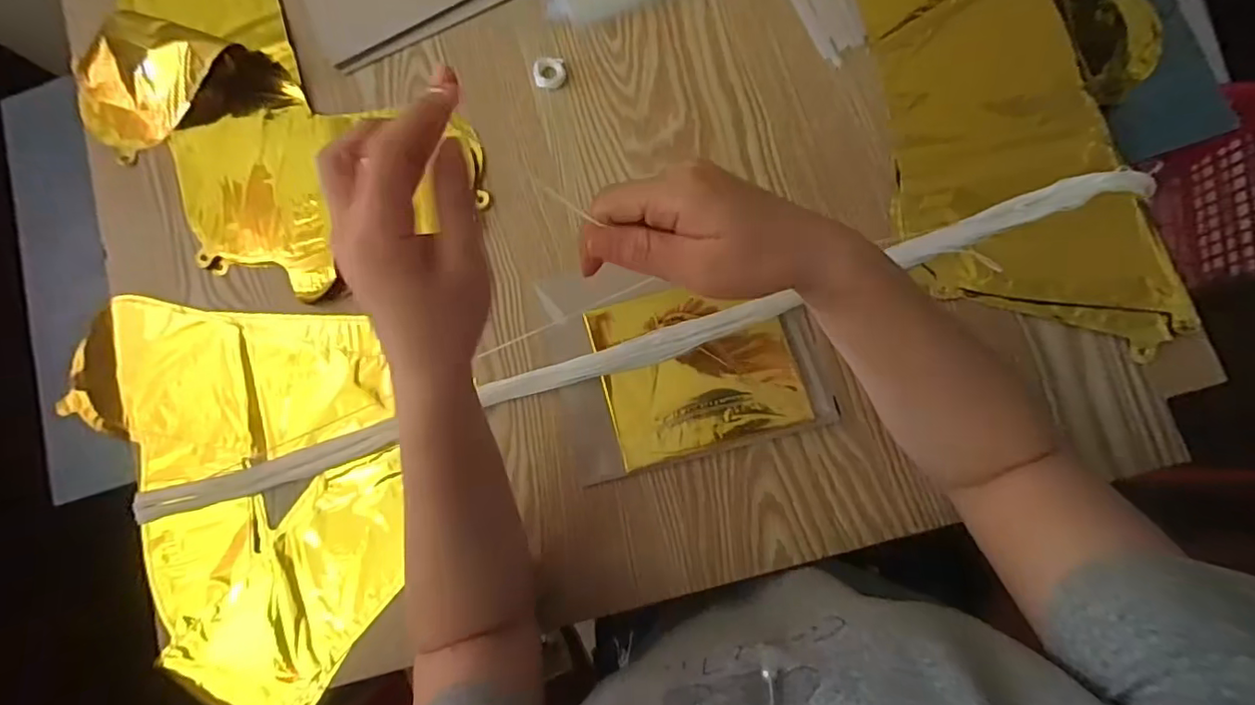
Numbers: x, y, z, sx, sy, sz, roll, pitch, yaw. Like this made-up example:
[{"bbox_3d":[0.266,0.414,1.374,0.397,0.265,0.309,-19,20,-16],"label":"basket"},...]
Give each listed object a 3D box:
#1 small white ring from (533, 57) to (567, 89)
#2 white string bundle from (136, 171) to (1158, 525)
[{"bbox_3d":[-0.063,-0.229,0.471,0.026,0.006,0.026,-1,83,6],"label":"small white ring"},{"bbox_3d":[-0.015,0.004,0.427,0.780,0.018,0.029,-18,81,4],"label":"white string bundle"}]

